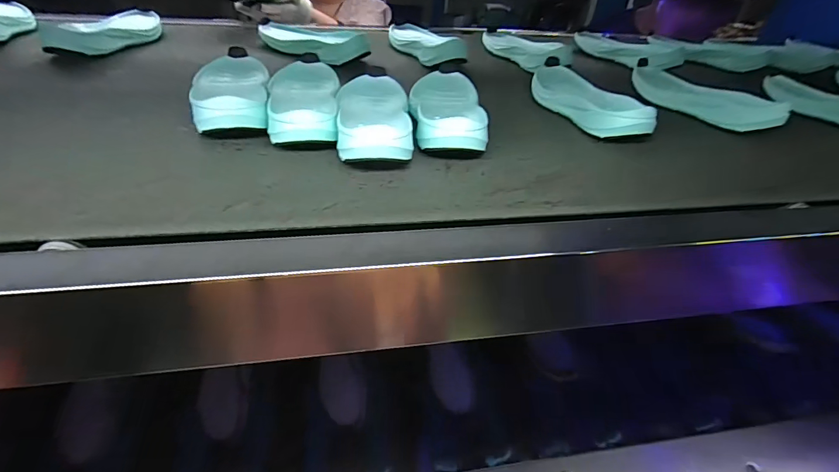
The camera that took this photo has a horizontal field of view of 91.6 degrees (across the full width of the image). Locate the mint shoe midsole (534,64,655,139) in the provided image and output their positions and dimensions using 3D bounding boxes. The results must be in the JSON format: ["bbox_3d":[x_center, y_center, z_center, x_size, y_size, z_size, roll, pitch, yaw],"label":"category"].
[{"bbox_3d":[0.225,-0.191,0.564,0.081,0.036,0.215,-8,40,-13],"label":"mint shoe midsole"}]

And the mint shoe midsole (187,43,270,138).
[{"bbox_3d":[-0.228,-0.183,0.499,0.080,0.047,0.237,-12,41,-17],"label":"mint shoe midsole"}]

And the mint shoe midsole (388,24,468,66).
[{"bbox_3d":[0.004,-0.361,0.758,0.082,0.043,0.224,-10,40,-15],"label":"mint shoe midsole"}]

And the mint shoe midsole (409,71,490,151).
[{"bbox_3d":[0.035,-0.163,0.506,0.088,0.044,0.222,3,39,0],"label":"mint shoe midsole"}]

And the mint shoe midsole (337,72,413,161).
[{"bbox_3d":[-0.057,-0.143,0.474,0.091,0.041,0.211,-3,39,-7],"label":"mint shoe midsole"}]

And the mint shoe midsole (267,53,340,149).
[{"bbox_3d":[-0.144,-0.175,0.507,0.080,0.037,0.218,-4,39,-8],"label":"mint shoe midsole"}]

